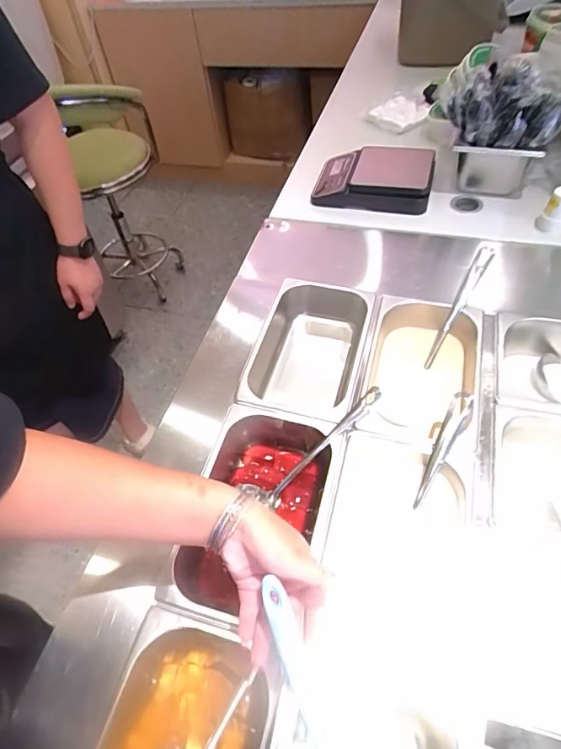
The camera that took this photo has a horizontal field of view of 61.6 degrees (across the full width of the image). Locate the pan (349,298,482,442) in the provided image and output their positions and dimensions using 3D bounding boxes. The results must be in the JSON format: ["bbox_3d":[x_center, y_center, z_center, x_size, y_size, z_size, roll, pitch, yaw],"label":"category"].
[{"bbox_3d":[0.205,0.002,0.685,0.167,0.077,0.240,11,54,14],"label":"pan"}]

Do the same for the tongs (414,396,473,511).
[{"bbox_3d":[0.198,0.091,0.579,0.023,0.035,0.151,25,85,23],"label":"tongs"}]

